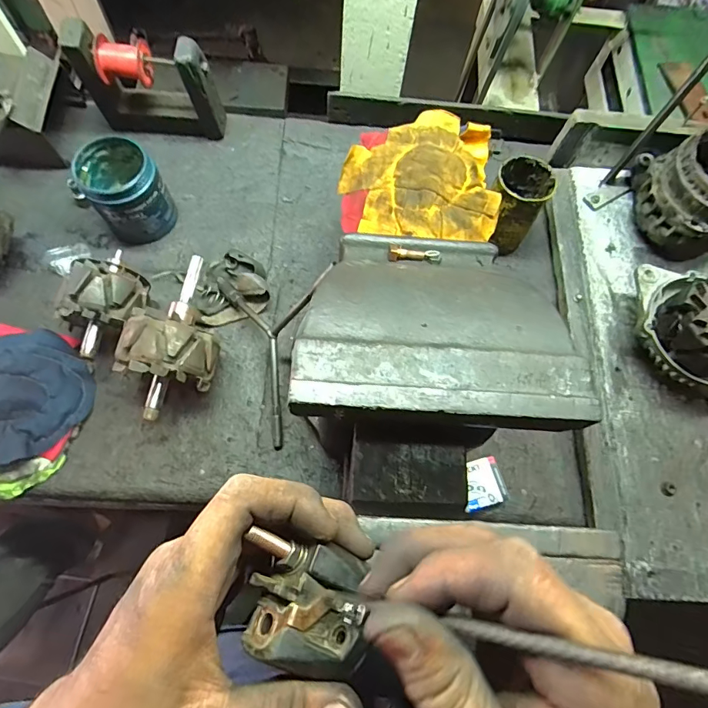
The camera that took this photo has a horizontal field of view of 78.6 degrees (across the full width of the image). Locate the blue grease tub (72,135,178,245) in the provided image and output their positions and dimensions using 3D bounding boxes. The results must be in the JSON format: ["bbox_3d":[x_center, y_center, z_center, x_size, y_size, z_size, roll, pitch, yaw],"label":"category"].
[{"bbox_3d":[-0.293,-0.209,0.559,0.084,0.100,0.091,1,70,-2],"label":"blue grease tub"}]

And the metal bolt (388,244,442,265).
[{"bbox_3d":[0.056,-0.091,0.396,0.049,0.009,0.015,2,71,-3],"label":"metal bolt"}]

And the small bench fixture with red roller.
[{"bbox_3d":[-0.277,-0.357,0.591,0.175,0.154,0.054,1,70,-1],"label":"small bench fixture with red roller"}]

